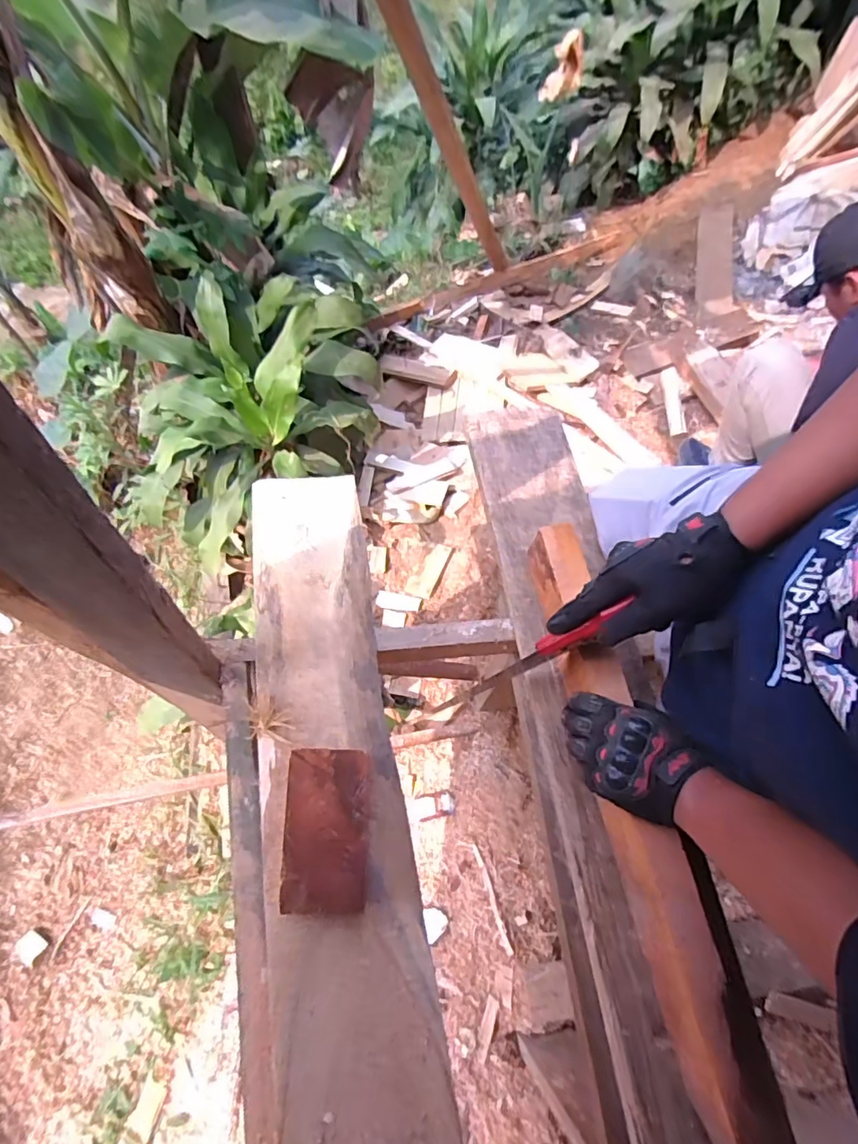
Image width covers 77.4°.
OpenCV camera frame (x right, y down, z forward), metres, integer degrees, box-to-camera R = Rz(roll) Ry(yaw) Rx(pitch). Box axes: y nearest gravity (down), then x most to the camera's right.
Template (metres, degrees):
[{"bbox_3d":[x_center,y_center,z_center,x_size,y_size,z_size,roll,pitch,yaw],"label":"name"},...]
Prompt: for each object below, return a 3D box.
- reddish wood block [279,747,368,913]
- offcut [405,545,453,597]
[{"bbox_3d":[-0.111,0.285,0.601,0.092,0.043,0.162,-1,67,-3],"label":"reddish wood block"},{"bbox_3d":[-0.001,-0.007,1.498,0.071,0.015,0.169,24,68,8],"label":"offcut"}]

